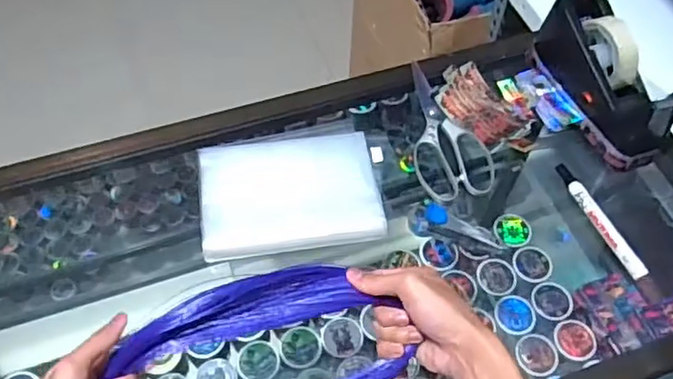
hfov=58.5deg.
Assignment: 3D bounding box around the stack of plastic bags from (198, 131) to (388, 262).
[{"bbox_3d":[-0.051,0.003,0.654,0.185,0.029,0.129,-7,57,-7],"label":"stack of plastic bags"}]

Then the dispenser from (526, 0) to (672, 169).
[{"bbox_3d":[0.306,-0.128,0.685,0.071,0.117,0.205,-20,73,-14],"label":"dispenser"}]

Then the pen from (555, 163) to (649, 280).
[{"bbox_3d":[0.277,0.029,0.640,0.017,0.021,0.149,-16,59,-12],"label":"pen"}]

